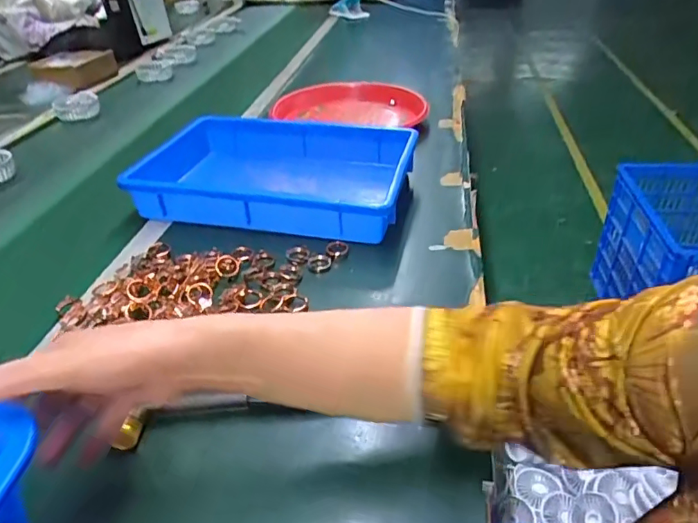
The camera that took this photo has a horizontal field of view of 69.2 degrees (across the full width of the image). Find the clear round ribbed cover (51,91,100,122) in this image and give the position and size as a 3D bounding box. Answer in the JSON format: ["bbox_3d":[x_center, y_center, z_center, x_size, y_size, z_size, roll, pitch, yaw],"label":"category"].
[{"bbox_3d":[-0.540,-0.306,1.003,0.085,0.044,0.103,-21,38,-23],"label":"clear round ribbed cover"}]

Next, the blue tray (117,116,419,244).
[{"bbox_3d":[-0.125,-0.119,0.722,0.408,0.091,0.230,5,36,12],"label":"blue tray"}]

